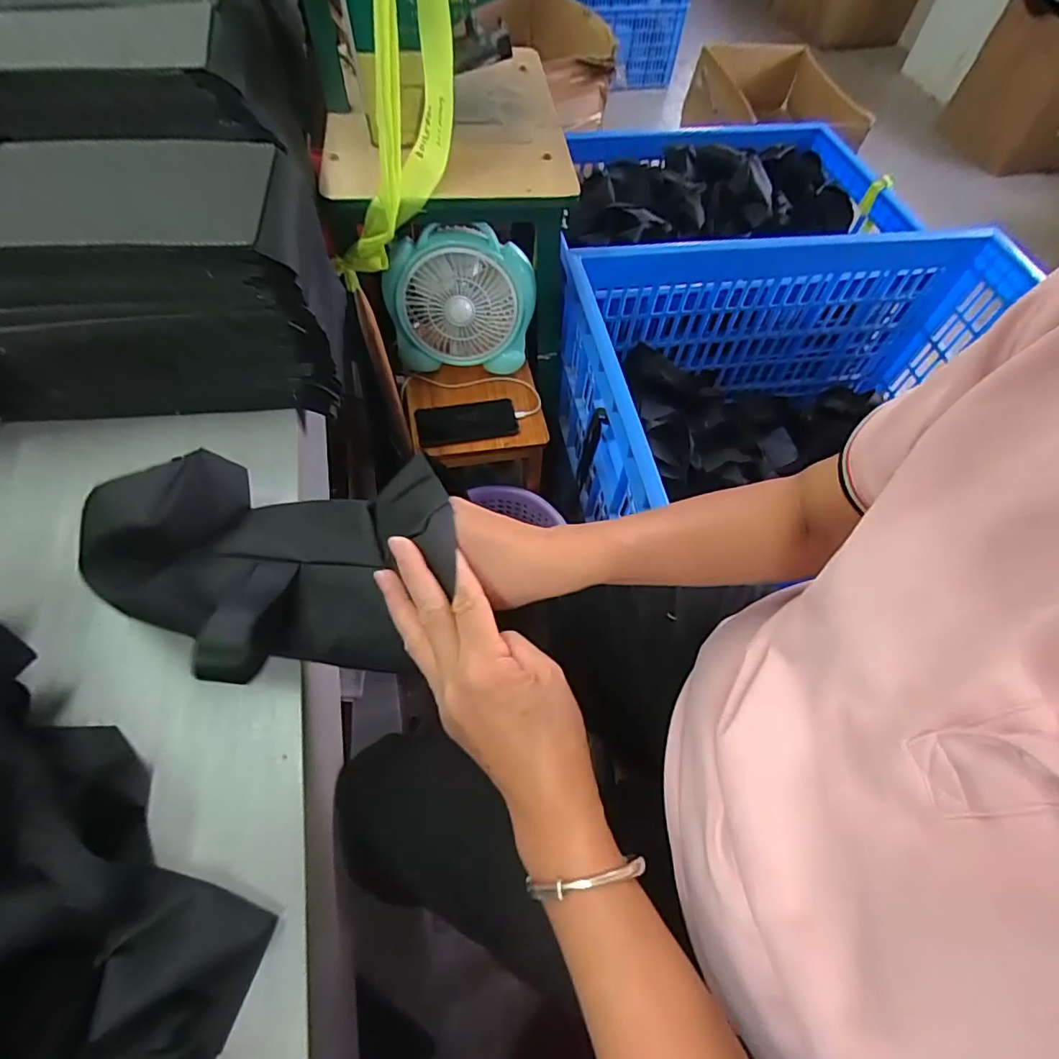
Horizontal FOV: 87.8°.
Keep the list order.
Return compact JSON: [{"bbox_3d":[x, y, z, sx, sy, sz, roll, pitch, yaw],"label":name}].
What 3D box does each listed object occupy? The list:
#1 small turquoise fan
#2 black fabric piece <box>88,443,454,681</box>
[{"bbox_3d":[-0.113,-0.371,0.912,0.235,0.227,0.093,-11,60,-10],"label":"small turquoise fan"},{"bbox_3d":[-0.151,0.014,0.345,0.203,0.086,0.155,4,59,-1],"label":"black fabric piece"}]

